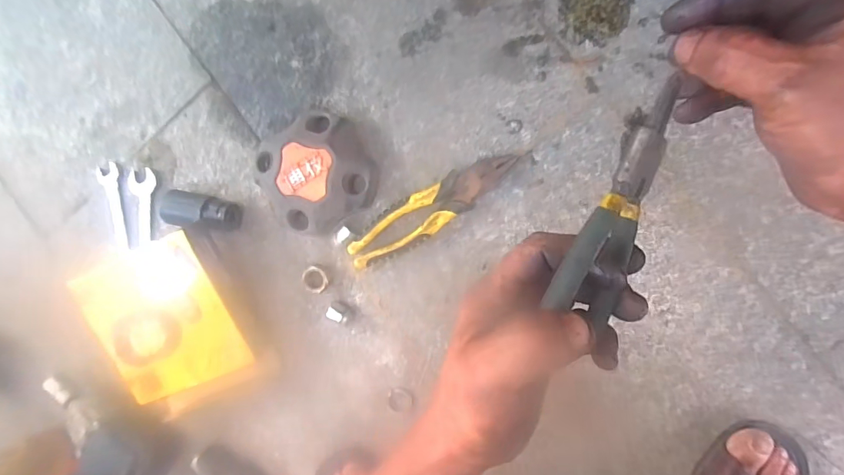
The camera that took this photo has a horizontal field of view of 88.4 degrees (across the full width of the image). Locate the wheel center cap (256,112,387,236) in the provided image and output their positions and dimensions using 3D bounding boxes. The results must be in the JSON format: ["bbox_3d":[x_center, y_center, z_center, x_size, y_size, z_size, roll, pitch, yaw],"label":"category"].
[{"bbox_3d":[-0.103,-0.071,0.453,0.131,0.040,0.115,-34,87,8],"label":"wheel center cap"}]

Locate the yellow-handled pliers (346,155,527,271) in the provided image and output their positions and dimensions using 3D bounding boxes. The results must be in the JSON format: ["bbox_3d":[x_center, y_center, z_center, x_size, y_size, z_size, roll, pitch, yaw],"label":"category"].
[{"bbox_3d":[0.013,-0.031,0.445,0.198,0.016,0.046,-27,88,9],"label":"yellow-handled pliers"}]

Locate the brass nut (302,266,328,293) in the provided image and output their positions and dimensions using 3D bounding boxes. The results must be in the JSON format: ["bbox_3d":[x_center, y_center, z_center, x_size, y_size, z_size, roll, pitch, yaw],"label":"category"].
[{"bbox_3d":[-0.119,0.048,0.479,0.030,0.015,0.028,0,92,9],"label":"brass nut"}]

